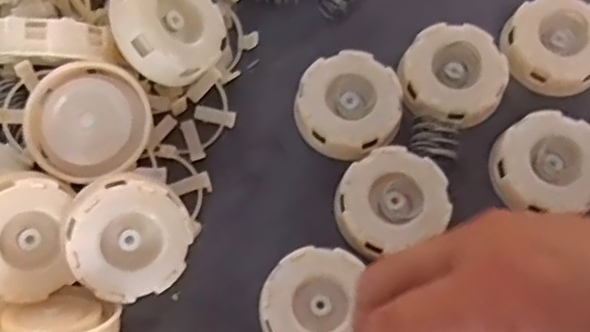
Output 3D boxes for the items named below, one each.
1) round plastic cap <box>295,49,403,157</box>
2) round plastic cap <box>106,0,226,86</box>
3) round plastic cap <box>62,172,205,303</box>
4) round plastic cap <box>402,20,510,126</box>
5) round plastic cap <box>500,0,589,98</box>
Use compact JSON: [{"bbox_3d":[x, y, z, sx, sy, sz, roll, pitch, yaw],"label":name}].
[{"bbox_3d":[0.034,-0.038,0.390,0.064,0.016,0.064,0,71,0],"label":"round plastic cap"},{"bbox_3d":[-0.072,-0.081,0.360,0.064,0.023,0.065,-32,100,-47],"label":"round plastic cap"},{"bbox_3d":[-0.089,0.037,0.336,0.063,0.020,0.064,-3,98,-22],"label":"round plastic cap"},{"bbox_3d":[0.101,-0.057,0.398,0.063,0.032,0.064,0,71,0],"label":"round plastic cap"},{"bbox_3d":[0.171,-0.081,0.407,0.064,0.019,0.063,0,71,0],"label":"round plastic cap"}]

